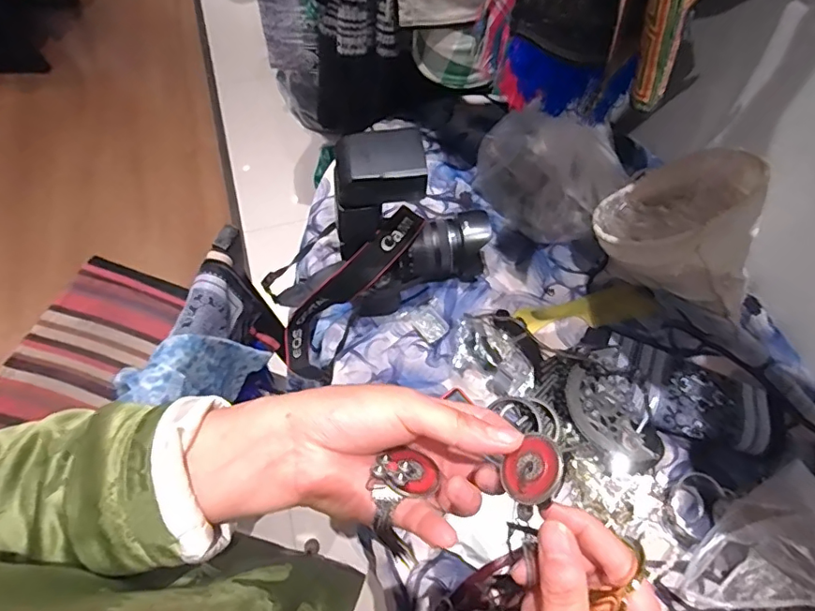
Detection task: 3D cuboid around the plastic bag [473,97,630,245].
[{"bbox_3d":[0.211,-0.206,0.777,0.202,0.096,0.197,36,66,18],"label":"plastic bag"}]

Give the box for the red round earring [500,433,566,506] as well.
[{"bbox_3d":[0.060,0.079,0.251,0.031,0.004,0.027,-47,41,5],"label":"red round earring"}]

